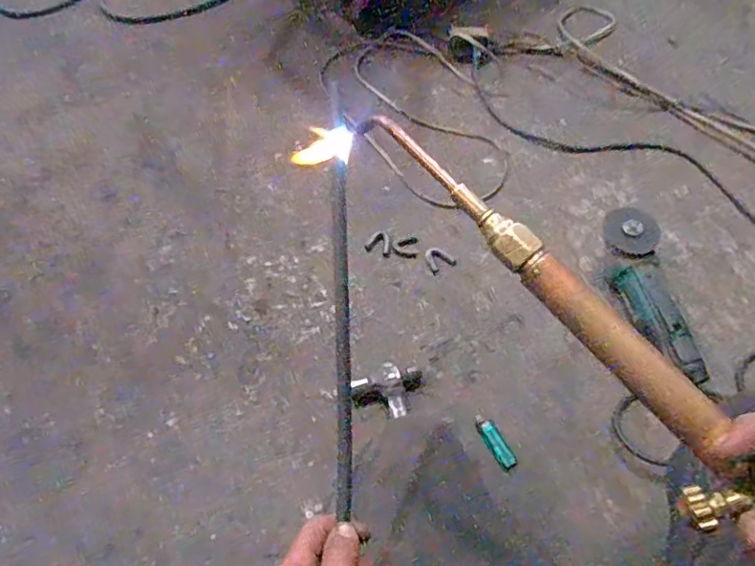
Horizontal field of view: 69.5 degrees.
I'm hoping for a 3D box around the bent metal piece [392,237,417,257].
[{"bbox_3d":[0.051,-0.060,0.971,0.048,0.008,0.034,-16,62,-5],"label":"bent metal piece"}]

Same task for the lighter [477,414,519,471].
[{"bbox_3d":[0.173,0.233,0.800,0.028,0.008,0.084,-28,63,-11],"label":"lighter"}]

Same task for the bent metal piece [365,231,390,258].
[{"bbox_3d":[0.005,-0.070,0.970,0.043,0.008,0.042,16,64,12],"label":"bent metal piece"}]

